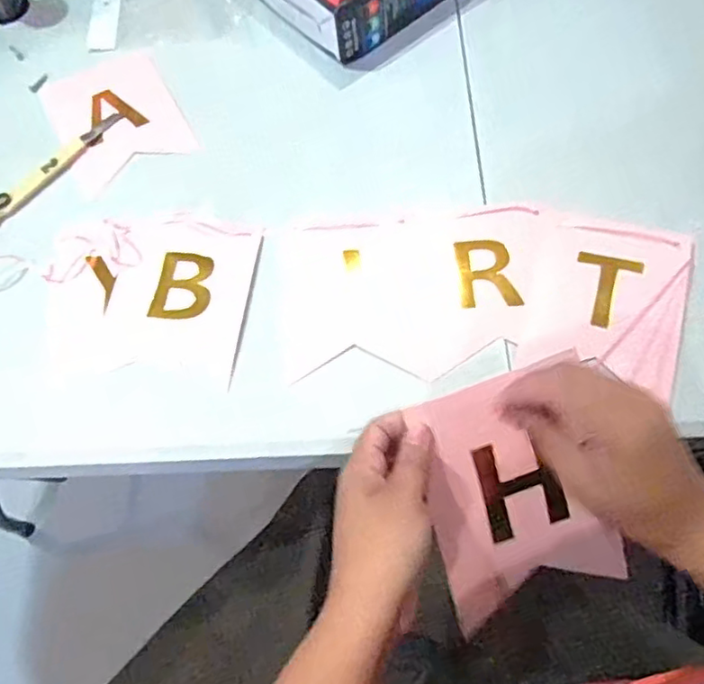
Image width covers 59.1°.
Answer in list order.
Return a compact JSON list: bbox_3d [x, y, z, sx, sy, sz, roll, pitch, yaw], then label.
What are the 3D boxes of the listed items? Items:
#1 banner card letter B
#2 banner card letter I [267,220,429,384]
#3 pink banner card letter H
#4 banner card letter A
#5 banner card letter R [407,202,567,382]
[{"bbox_3d":[-0.149,-0.043,0.538,0.120,0.006,0.154,6,66,6],"label":"banner card letter B"},{"bbox_3d":[-0.005,-0.039,0.531,0.117,0.005,0.146,-6,65,0],"label":"banner card letter I"},{"bbox_3d":[0.103,0.096,0.390,0.111,0.008,0.150,-18,101,-4],"label":"pink banner card letter H"},{"bbox_3d":[-0.240,-0.231,0.635,0.121,0.005,0.164,-27,66,-9],"label":"banner card letter A"},{"bbox_3d":[0.112,-0.051,0.525,0.114,0.006,0.147,-6,65,1],"label":"banner card letter R"}]

